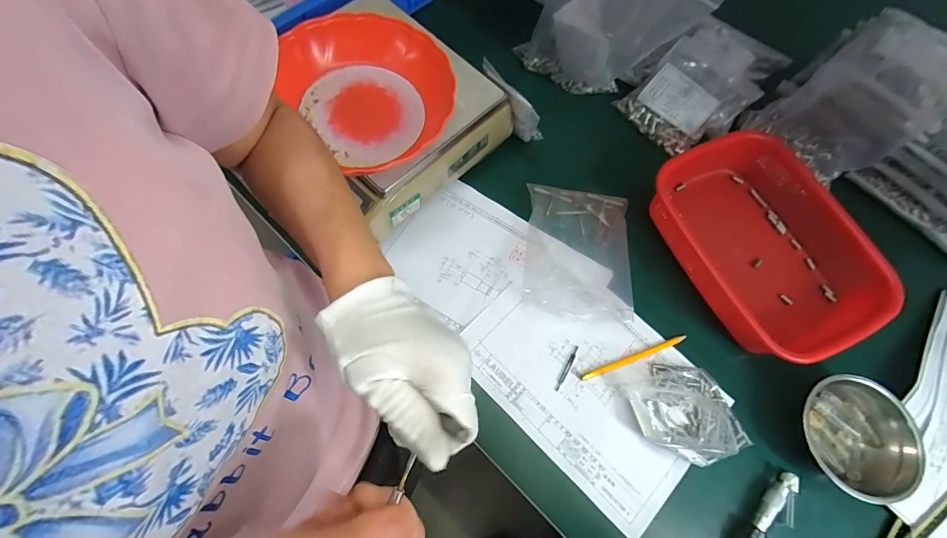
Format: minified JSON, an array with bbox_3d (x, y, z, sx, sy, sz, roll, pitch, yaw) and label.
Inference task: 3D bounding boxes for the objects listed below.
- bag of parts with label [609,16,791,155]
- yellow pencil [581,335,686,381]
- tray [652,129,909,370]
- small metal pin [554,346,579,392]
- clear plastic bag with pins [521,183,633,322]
[{"bbox_3d":[0.372,-0.299,0.656,0.253,0.058,0.153,-39,77,-14],"label":"bag of parts with label"},{"bbox_3d":[0.205,0.112,0.518,0.147,0.007,0.009,-19,73,-9],"label":"yellow pencil"},{"bbox_3d":[0.388,-0.040,0.549,0.203,0.072,0.291,-25,74,-11],"label":"tray"},{"bbox_3d":[0.117,0.124,0.508,0.007,0.004,0.062,29,72,7],"label":"small metal pin"},{"bbox_3d":[0.144,-0.023,0.559,0.139,0.014,0.184,7,71,0],"label":"clear plastic bag with pins"}]

